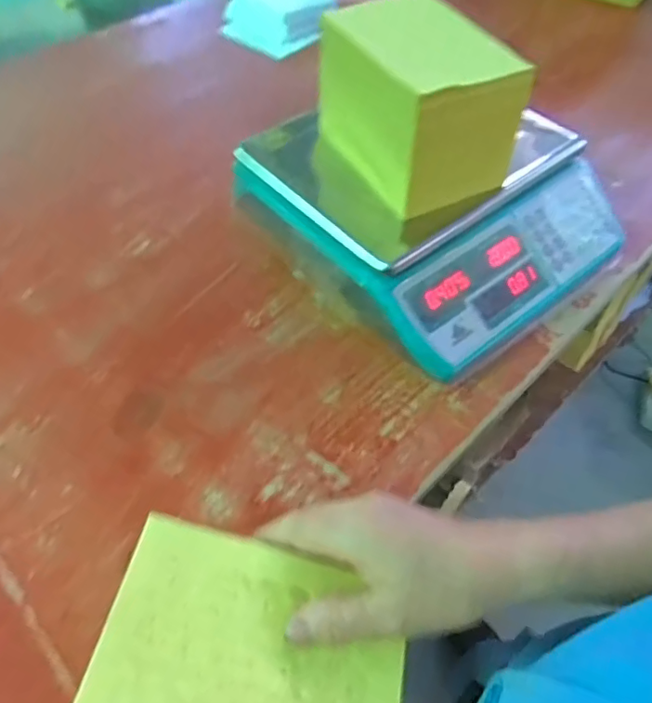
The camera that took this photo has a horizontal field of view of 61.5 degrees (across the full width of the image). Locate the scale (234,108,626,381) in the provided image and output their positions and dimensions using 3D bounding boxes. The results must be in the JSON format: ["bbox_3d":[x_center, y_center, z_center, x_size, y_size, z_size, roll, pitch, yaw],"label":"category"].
[{"bbox_3d":[0.118,-0.154,0.585,0.318,0.109,0.310,-33,62,-22],"label":"scale"}]

